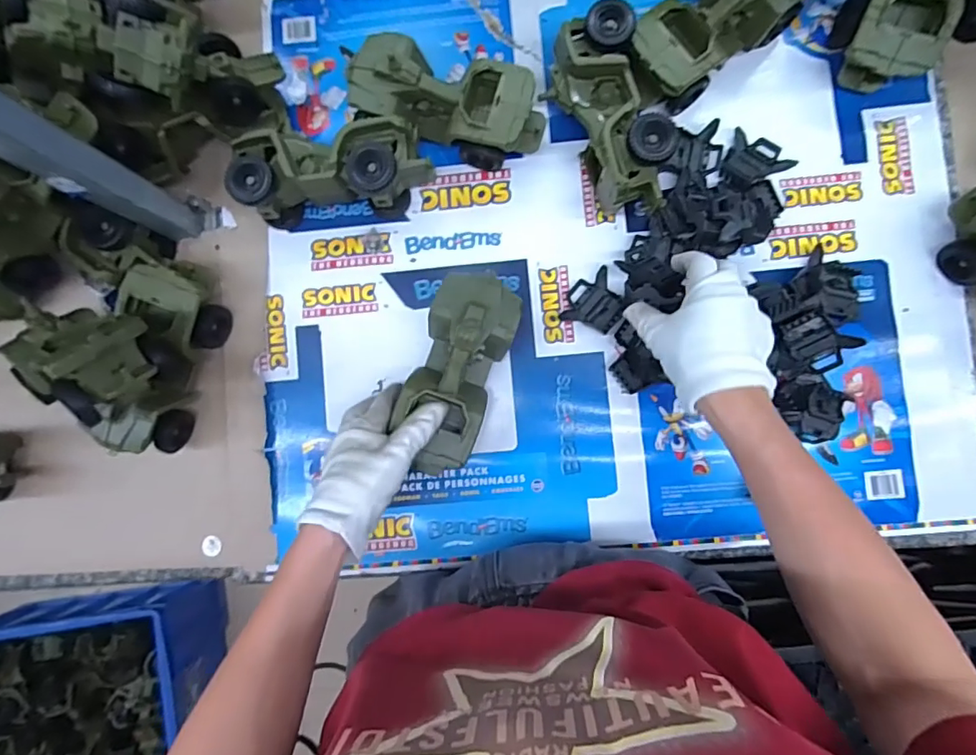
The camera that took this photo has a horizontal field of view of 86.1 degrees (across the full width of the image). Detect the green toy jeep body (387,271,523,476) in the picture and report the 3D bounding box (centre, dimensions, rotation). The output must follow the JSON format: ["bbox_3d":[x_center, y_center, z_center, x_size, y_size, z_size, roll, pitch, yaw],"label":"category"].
[{"bbox_3d":[-0.028,-0.007,0.484,0.081,0.059,0.174,15,91,4],"label":"green toy jeep body"}]

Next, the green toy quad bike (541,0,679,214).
[{"bbox_3d":[0.115,-0.241,0.500,0.079,0.082,0.175,-19,86,2],"label":"green toy quad bike"}]

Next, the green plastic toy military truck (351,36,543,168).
[{"bbox_3d":[-0.041,-0.266,0.513,0.191,0.080,0.080,16,88,4],"label":"green plastic toy military truck"}]

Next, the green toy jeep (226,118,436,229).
[{"bbox_3d":[-0.146,-0.202,0.513,0.182,0.081,0.075,-6,87,3],"label":"green toy jeep"}]

